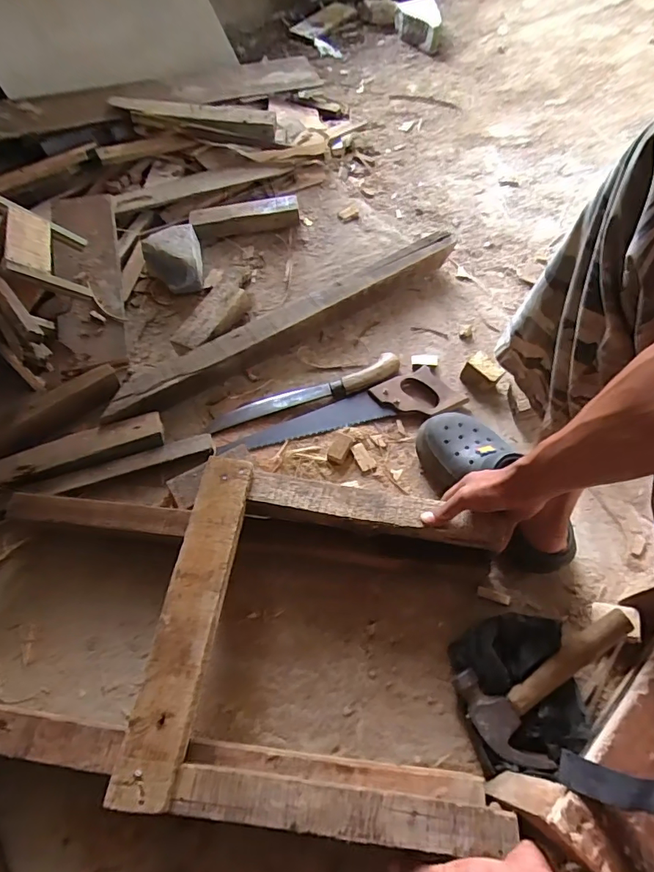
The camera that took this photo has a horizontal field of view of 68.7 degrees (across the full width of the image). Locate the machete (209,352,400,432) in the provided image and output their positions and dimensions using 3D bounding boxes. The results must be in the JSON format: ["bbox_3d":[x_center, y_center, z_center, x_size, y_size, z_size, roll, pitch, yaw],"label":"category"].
[{"bbox_3d":[-0.032,-0.074,0.825,0.344,0.019,0.056,-19,61,-9],"label":"machete"}]

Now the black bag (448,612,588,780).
[{"bbox_3d":[0.222,0.299,0.568,0.132,0.061,0.156,-6,60,-2],"label":"black bag"}]

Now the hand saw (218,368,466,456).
[{"bbox_3d":[0.022,-0.040,0.805,0.399,0.018,0.089,-14,60,-7],"label":"hand saw"}]

